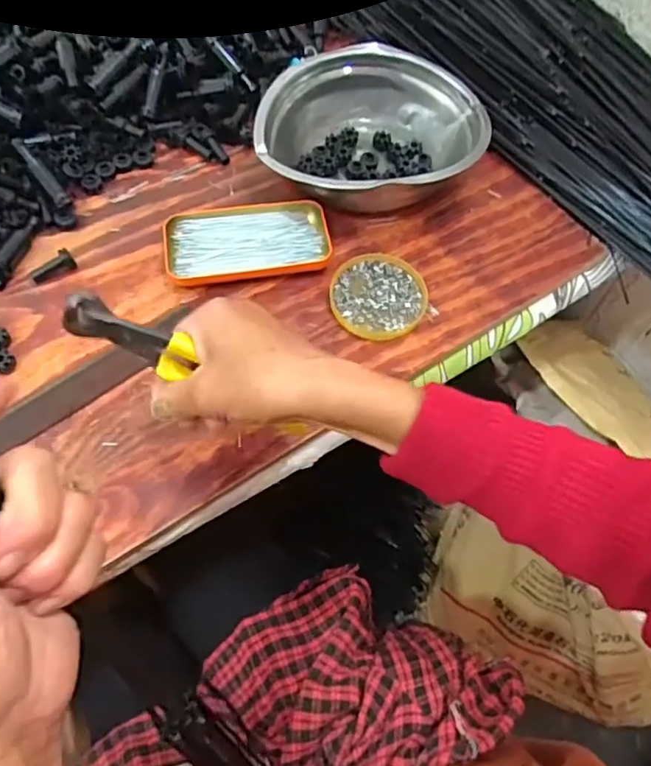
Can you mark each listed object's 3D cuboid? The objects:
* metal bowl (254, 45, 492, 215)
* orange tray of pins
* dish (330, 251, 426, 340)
[{"bbox_3d":[0.044,-0.240,0.556,0.212,0.056,0.145,-8,65,-7],"label":"metal bowl"},{"bbox_3d":[-0.070,-0.130,0.527,0.141,0.016,0.080,-6,65,-6],"label":"orange tray of pins"},{"bbox_3d":[0.046,-0.077,0.513,0.080,0.007,0.084,1,64,-3],"label":"dish"}]

